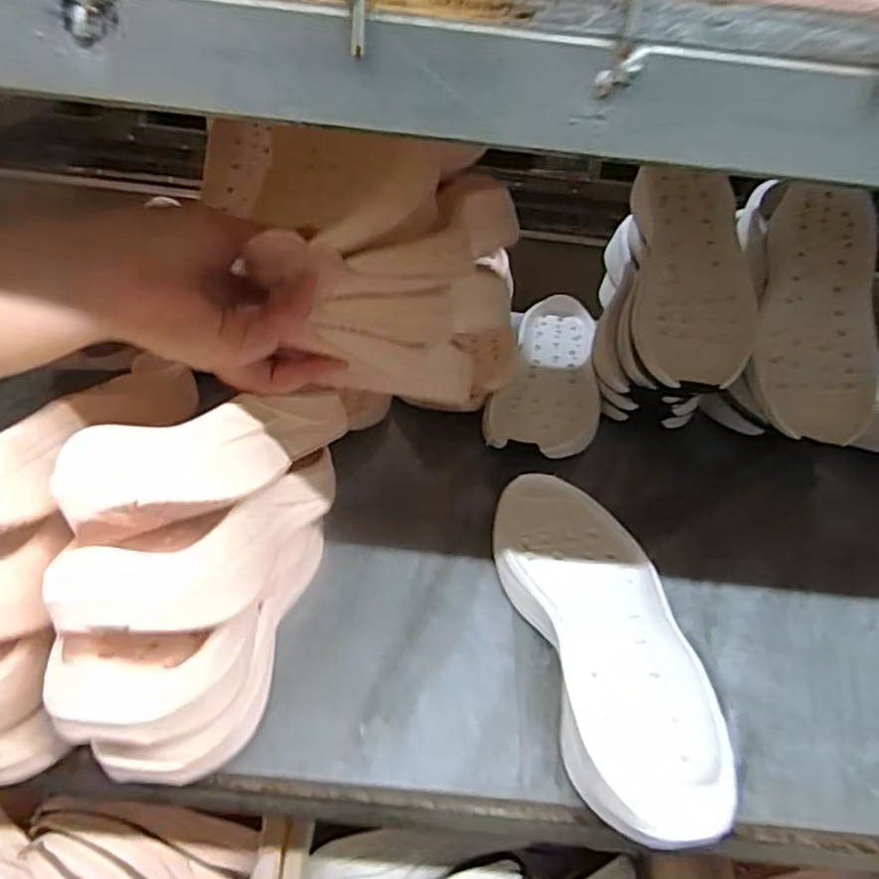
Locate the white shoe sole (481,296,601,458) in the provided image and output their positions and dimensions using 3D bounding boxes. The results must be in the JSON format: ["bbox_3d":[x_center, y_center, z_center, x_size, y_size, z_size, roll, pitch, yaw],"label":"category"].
[{"bbox_3d":[0.120,-0.072,0.731,0.101,0.018,0.279,18,39,6],"label":"white shoe sole"}]

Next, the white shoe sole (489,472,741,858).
[{"bbox_3d":[0.108,0.128,0.479,0.110,0.041,0.293,-1,37,-13],"label":"white shoe sole"}]

